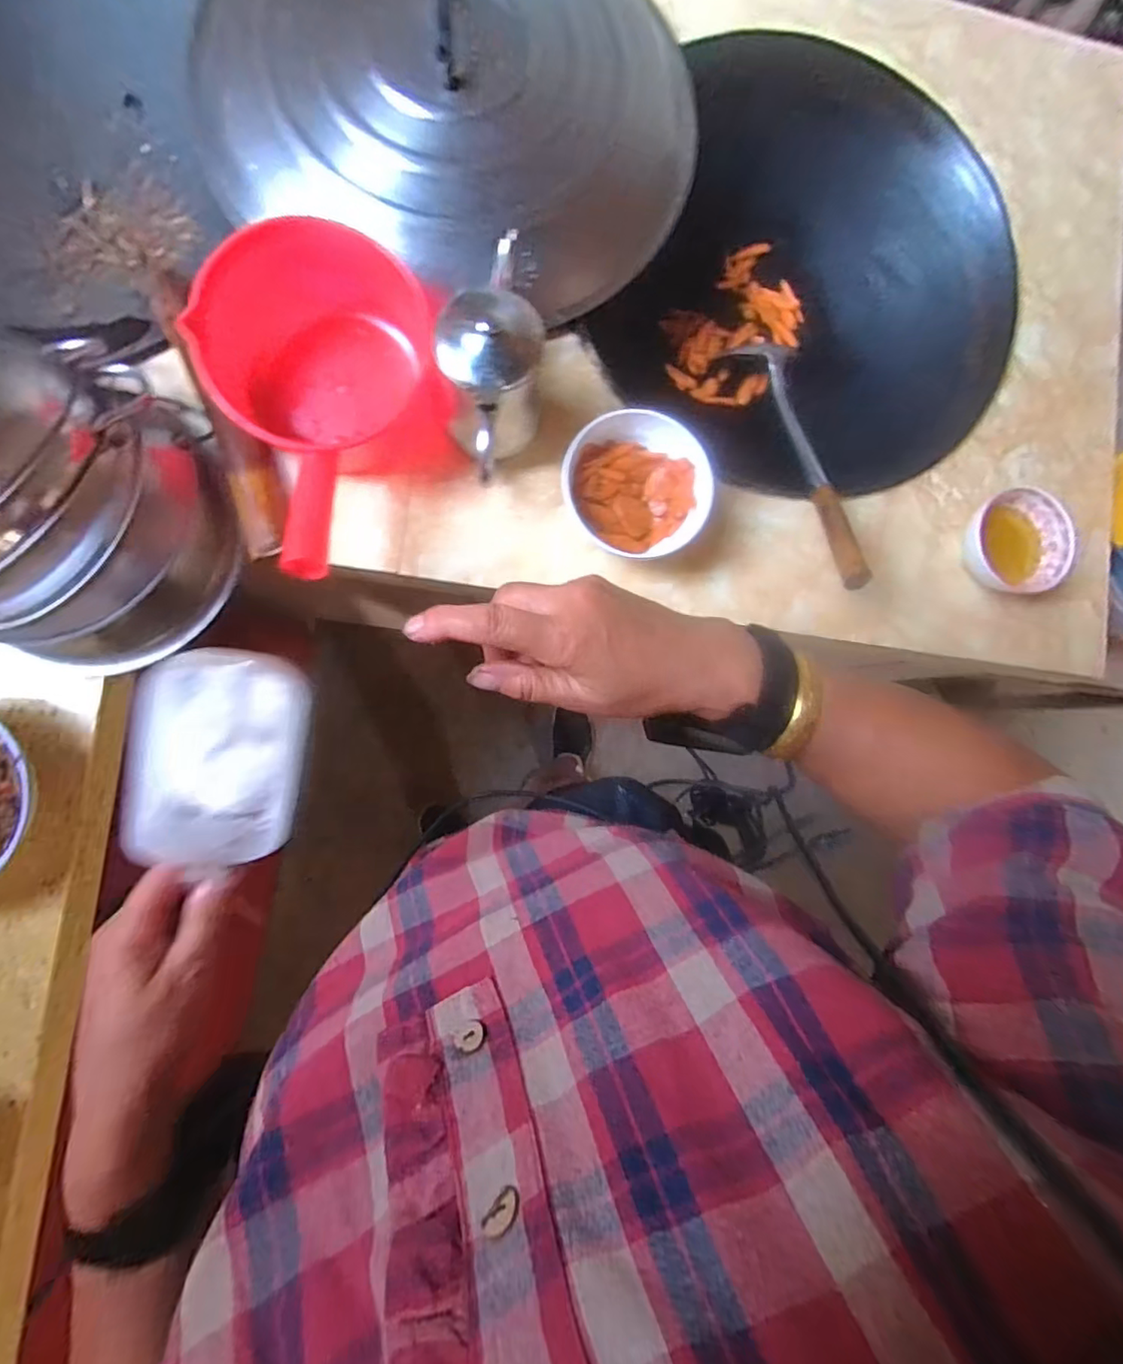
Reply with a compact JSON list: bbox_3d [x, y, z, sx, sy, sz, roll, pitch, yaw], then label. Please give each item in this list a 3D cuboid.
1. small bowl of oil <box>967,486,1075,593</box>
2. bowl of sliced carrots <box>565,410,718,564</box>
[{"bbox_3d":[0.470,-0.145,0.610,0.099,0.060,0.103,1,85,-7],"label":"small bowl of oil"},{"bbox_3d":[0.069,-0.183,0.564,0.133,0.070,0.132,1,85,-7],"label":"bowl of sliced carrots"}]

